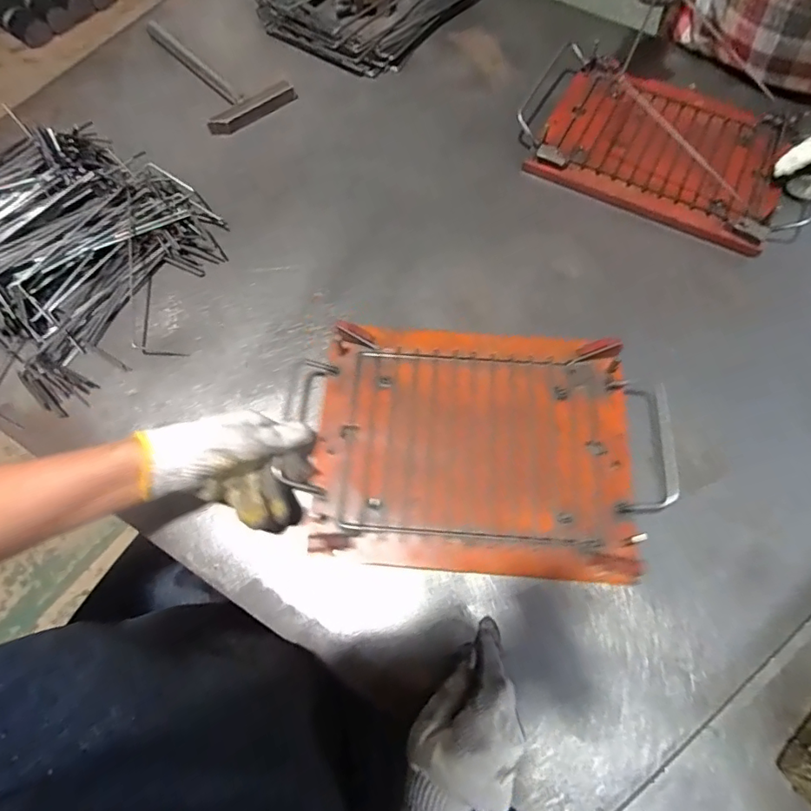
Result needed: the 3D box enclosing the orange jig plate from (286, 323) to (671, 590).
[{"bbox_3d":[0.074,0.037,0.501,0.340,0.032,0.238,4,68,2],"label":"orange jig plate"}]

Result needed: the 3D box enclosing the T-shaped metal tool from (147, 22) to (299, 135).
[{"bbox_3d":[-0.265,-0.492,0.731,0.125,0.021,0.262,-29,71,-11],"label":"T-shaped metal tool"}]

